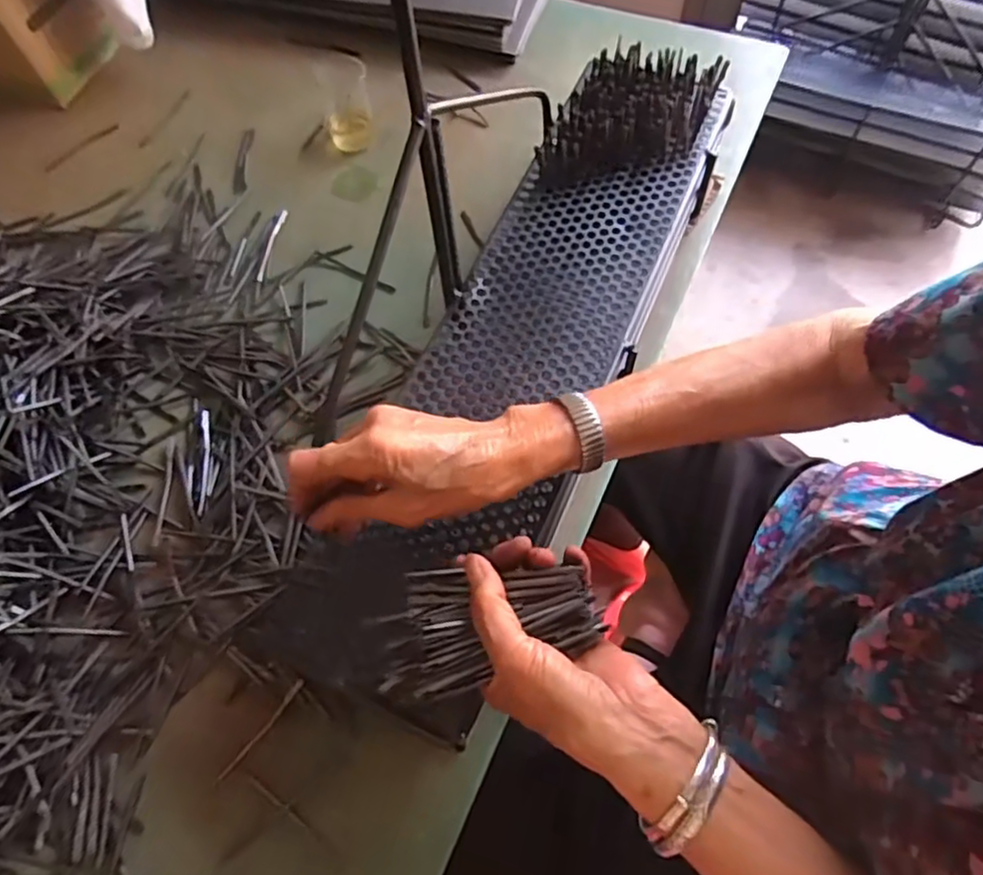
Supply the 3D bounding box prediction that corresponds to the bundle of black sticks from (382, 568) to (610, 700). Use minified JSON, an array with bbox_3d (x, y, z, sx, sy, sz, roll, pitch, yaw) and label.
[{"bbox_3d":[-0.002,0.104,0.360,0.119,0.021,0.066,-10,63,-2],"label":"bundle of black sticks"}]

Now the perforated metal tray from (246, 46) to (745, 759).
[{"bbox_3d":[0.040,-0.085,0.492,0.165,0.046,0.591,23,71,14],"label":"perforated metal tray"}]

